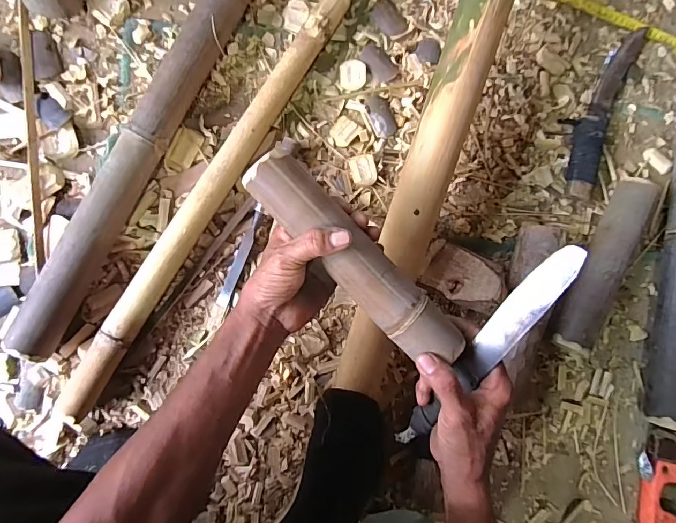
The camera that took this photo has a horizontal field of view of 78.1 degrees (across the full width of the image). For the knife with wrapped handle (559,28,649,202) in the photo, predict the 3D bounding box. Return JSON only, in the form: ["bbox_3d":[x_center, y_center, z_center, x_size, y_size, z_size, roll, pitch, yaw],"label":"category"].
[{"bbox_3d":[0.401,-0.235,0.638,0.065,0.033,0.288,23,87,-6],"label":"knife with wrapped handle"}]

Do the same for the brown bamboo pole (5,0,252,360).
[{"bbox_3d":[-0.238,-0.185,0.544,0.058,0.055,0.654,27,86,-5],"label":"brown bamboo pole"}]

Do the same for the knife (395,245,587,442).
[{"bbox_3d":[0.148,0.091,0.416,0.033,0.021,0.262,50,123,34],"label":"knife"}]

